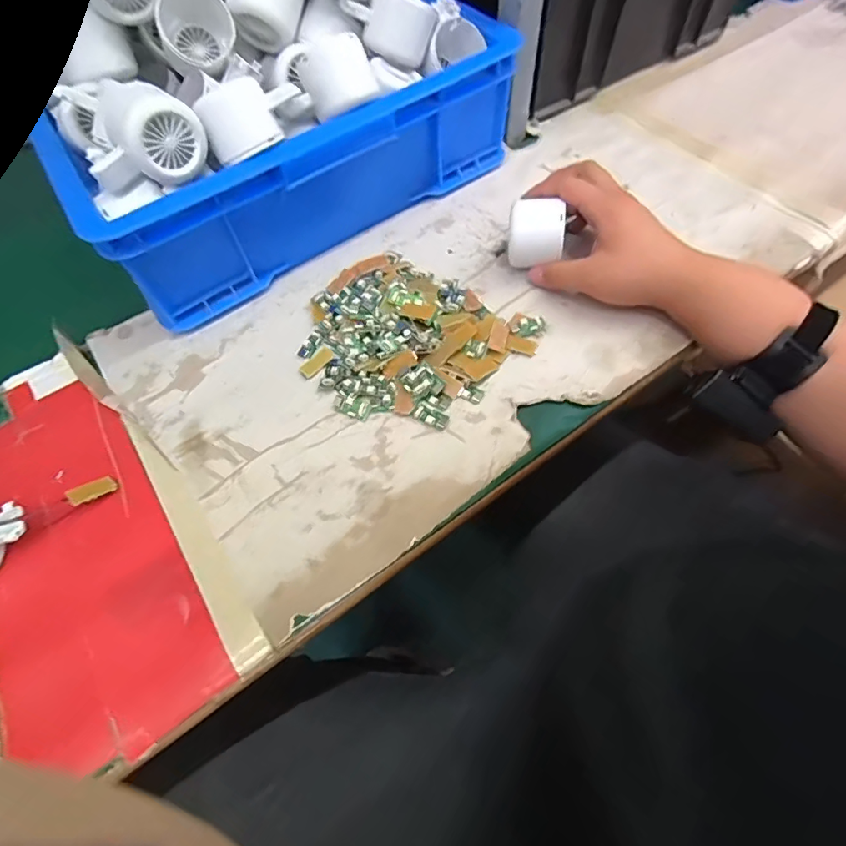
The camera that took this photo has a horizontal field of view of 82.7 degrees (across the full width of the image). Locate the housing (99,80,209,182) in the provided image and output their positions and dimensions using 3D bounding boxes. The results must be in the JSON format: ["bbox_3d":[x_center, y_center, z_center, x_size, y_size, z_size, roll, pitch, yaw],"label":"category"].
[{"bbox_3d":[-0.211,-0.229,0.372,0.061,0.049,0.090,-33,65,-13],"label":"housing"}]

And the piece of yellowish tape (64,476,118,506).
[{"bbox_3d":[-0.254,0.052,0.370,0.013,0.006,0.033,30,32,21],"label":"piece of yellowish tape"}]

